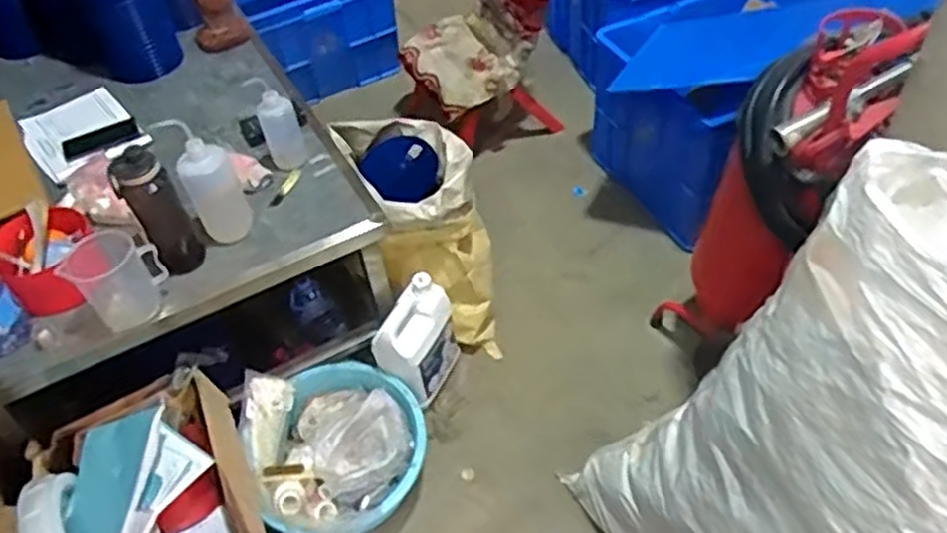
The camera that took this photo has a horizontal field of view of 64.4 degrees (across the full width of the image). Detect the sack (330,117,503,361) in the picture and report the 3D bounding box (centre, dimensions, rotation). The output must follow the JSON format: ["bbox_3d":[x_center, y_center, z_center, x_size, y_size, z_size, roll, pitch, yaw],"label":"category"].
[{"bbox_3d":[-0.103,-0.065,1.715,0.256,0.440,0.432,-19,50,-12],"label":"sack"}]

